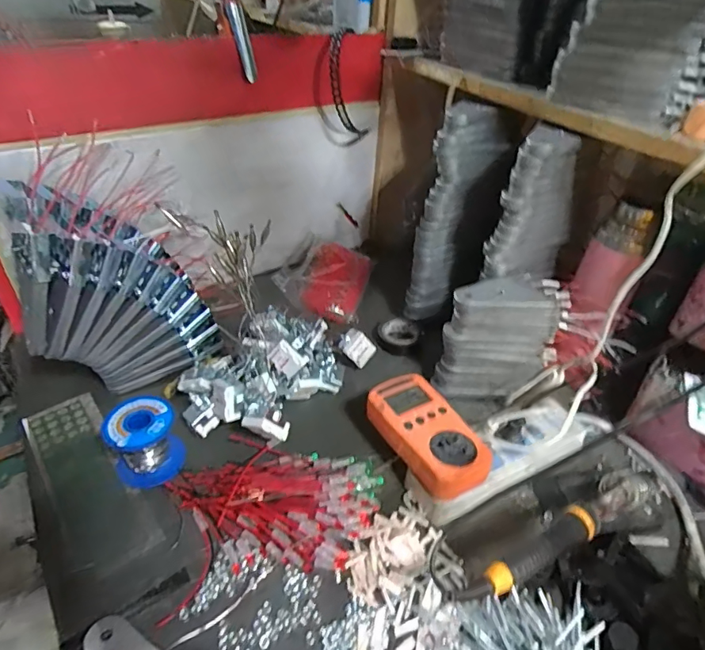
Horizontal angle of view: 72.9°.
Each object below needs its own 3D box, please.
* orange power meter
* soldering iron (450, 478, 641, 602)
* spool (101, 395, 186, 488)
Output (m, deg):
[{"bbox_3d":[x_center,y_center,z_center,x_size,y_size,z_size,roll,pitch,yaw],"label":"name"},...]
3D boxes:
[{"bbox_3d":[0.072,0.109,0.463,0.071,0.048,0.133,-20,44,-27],"label":"orange power meter"},{"bbox_3d":[0.154,0.152,0.346,0.206,0.016,0.022,-10,39,-33],"label":"soldering iron"},{"bbox_3d":[-0.201,0.112,0.462,0.065,0.063,0.060,2,39,-1],"label":"spool"}]

